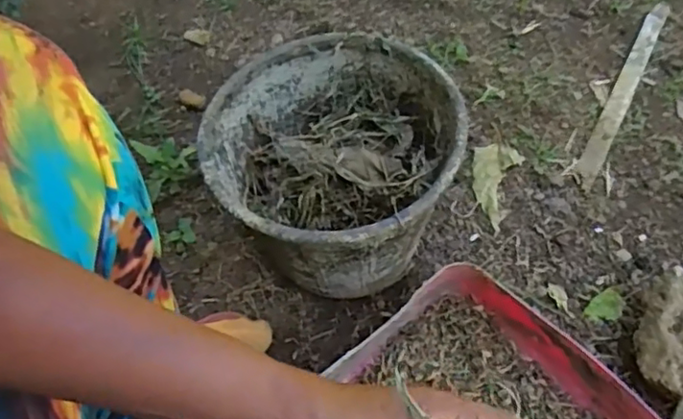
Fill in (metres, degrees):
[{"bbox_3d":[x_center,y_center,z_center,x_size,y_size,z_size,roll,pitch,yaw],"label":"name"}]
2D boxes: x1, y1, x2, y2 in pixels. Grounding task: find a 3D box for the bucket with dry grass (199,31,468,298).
[{"bbox_3d":[-0.008,-0.029,0.698,0.244,0.196,0.249,-3,58,4],"label":"bucket with dry grass"}]

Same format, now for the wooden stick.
[{"bbox_3d":[0.440,-0.194,0.974,0.029,0.006,0.468,27,55,15],"label":"wooden stick"}]

